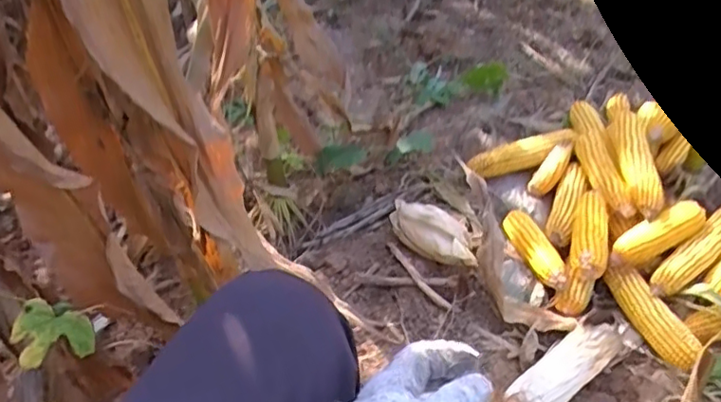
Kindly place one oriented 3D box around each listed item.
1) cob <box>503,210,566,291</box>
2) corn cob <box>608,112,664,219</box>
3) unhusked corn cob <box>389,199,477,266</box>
[{"bbox_3d":[0.289,0.075,1.015,0.048,0.038,0.166,-18,45,-11],"label":"cob"},{"bbox_3d":[0.463,-0.070,1.043,0.050,0.047,0.239,0,44,8],"label":"corn cob"},{"bbox_3d":[0.121,0.048,1.035,0.077,0.058,0.229,-29,35,-21],"label":"unhusked corn cob"}]

